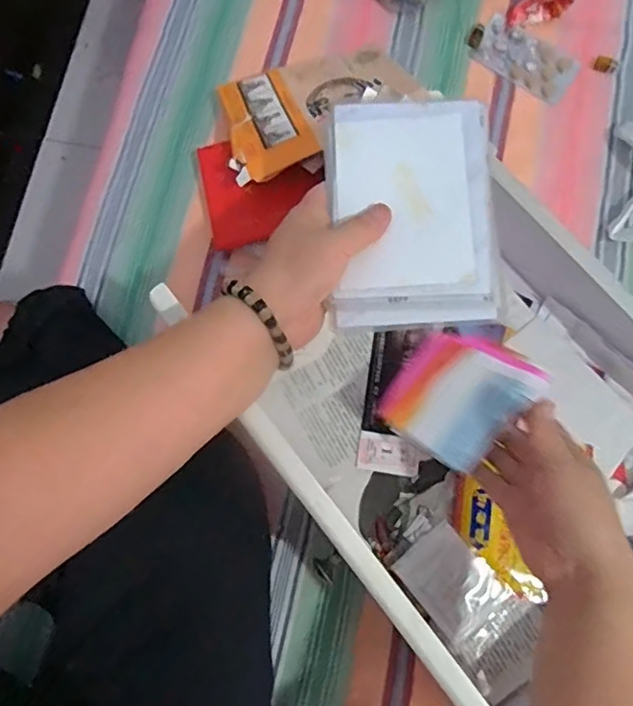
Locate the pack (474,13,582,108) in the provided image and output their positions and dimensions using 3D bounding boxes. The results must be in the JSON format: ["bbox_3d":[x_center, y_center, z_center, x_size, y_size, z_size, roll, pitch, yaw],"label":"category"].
[{"bbox_3d":[0.228,-0.318,0.617,0.107,0.006,0.064,34,79,8],"label":"pack"}]

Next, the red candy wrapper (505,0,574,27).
[{"bbox_3d":[0.238,-0.373,0.611,0.057,0.025,0.037,-23,78,-5],"label":"red candy wrapper"}]

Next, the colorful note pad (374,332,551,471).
[{"bbox_3d":[0.109,0.031,0.440,0.095,0.006,0.102,35,77,32],"label":"colorful note pad"}]

